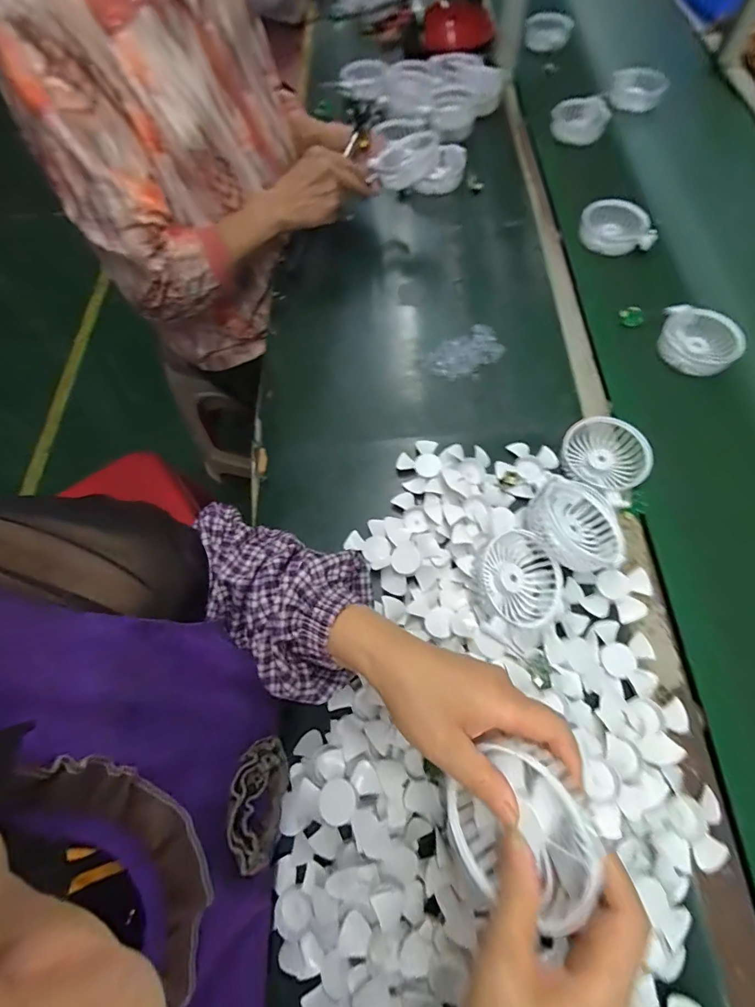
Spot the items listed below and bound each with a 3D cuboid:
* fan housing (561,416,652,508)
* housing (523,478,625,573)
[{"bbox_3d":[0.257,-0.055,0.478,0.090,0.034,0.098,40,73,18],"label":"fan housing"},{"bbox_3d":[0.207,0.023,0.440,0.075,0.038,0.095,-32,69,-11],"label":"housing"}]

